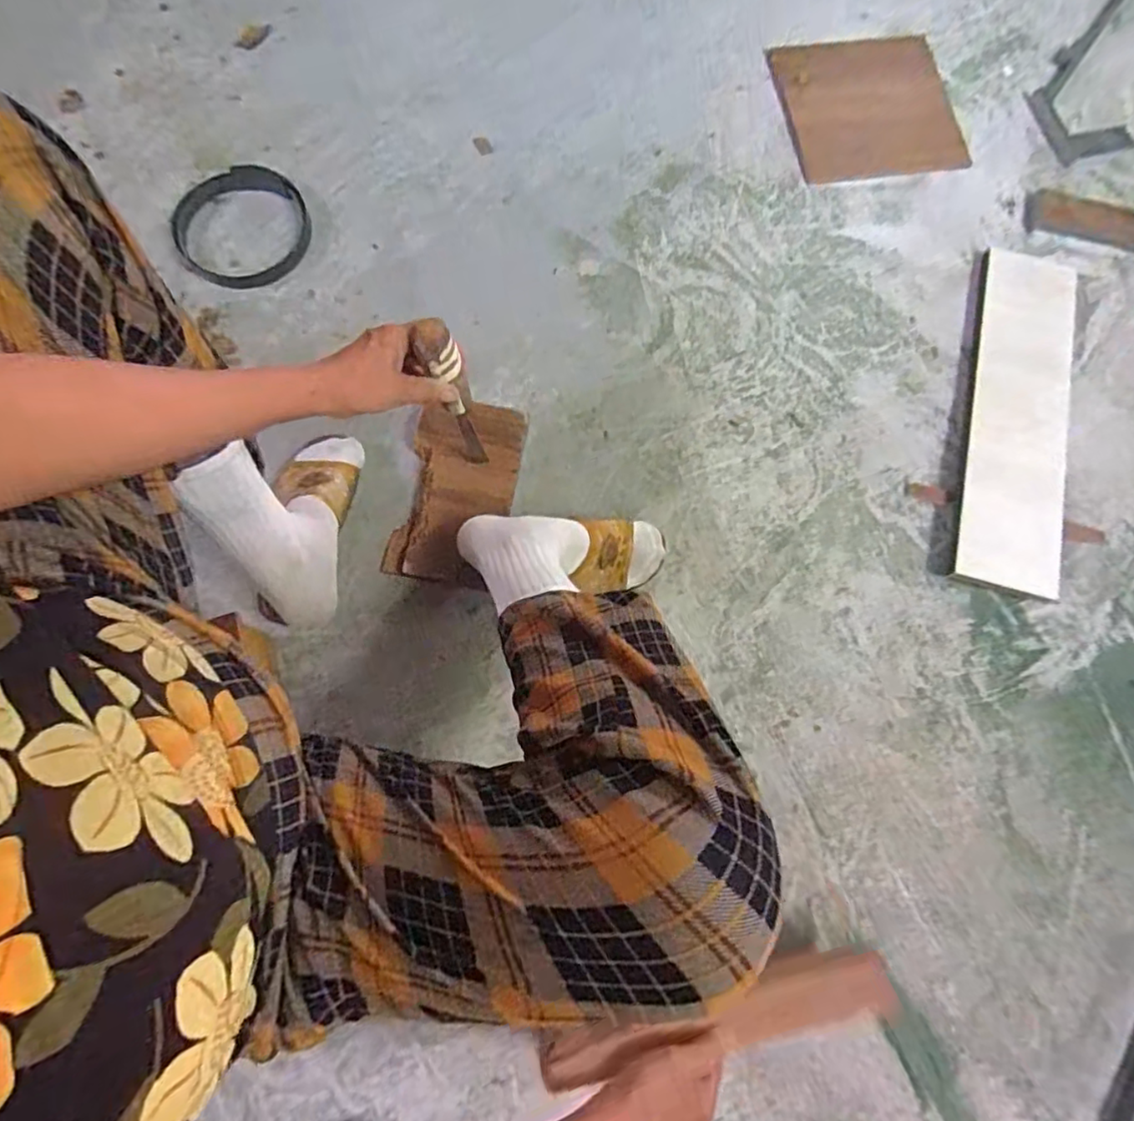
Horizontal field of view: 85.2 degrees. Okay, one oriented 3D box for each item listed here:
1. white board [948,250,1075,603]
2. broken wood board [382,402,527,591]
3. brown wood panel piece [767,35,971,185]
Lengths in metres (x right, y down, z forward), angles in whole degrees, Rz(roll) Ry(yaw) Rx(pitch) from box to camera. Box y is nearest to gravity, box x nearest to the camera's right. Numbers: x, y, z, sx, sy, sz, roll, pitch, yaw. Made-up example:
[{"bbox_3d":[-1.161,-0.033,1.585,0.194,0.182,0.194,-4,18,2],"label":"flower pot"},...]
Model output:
[{"bbox_3d":[0.554,-0.176,0.759,0.115,0.025,0.452,14,78,2],"label":"white board"},{"bbox_3d":[-0.127,-0.079,0.713,0.125,0.016,0.213,12,84,8],"label":"broken wood board"},{"bbox_3d":[0.420,-0.631,0.860,0.230,0.015,0.224,-12,81,-3],"label":"brown wood panel piece"}]

